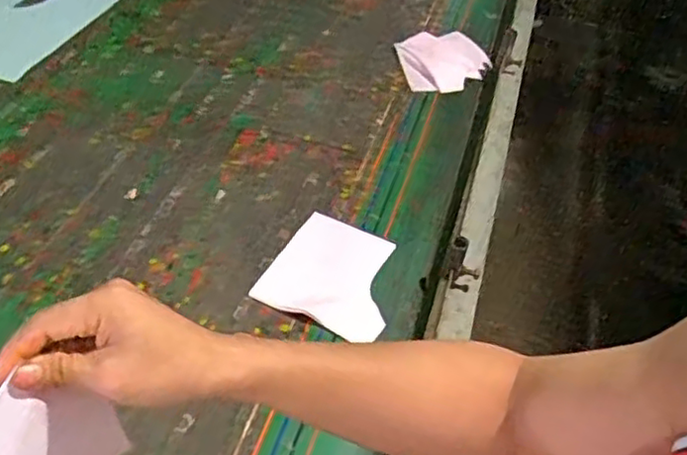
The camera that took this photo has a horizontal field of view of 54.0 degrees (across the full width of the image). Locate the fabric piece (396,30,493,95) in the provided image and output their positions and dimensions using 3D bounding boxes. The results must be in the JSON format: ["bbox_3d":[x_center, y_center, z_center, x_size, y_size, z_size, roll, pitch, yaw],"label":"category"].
[{"bbox_3d":[0.168,-0.284,1.119,0.174,0.052,0.116,-17,49,-21],"label":"fabric piece"}]

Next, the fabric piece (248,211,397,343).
[{"bbox_3d":[-0.005,0.051,0.771,0.138,0.024,0.145,21,48,14],"label":"fabric piece"}]

